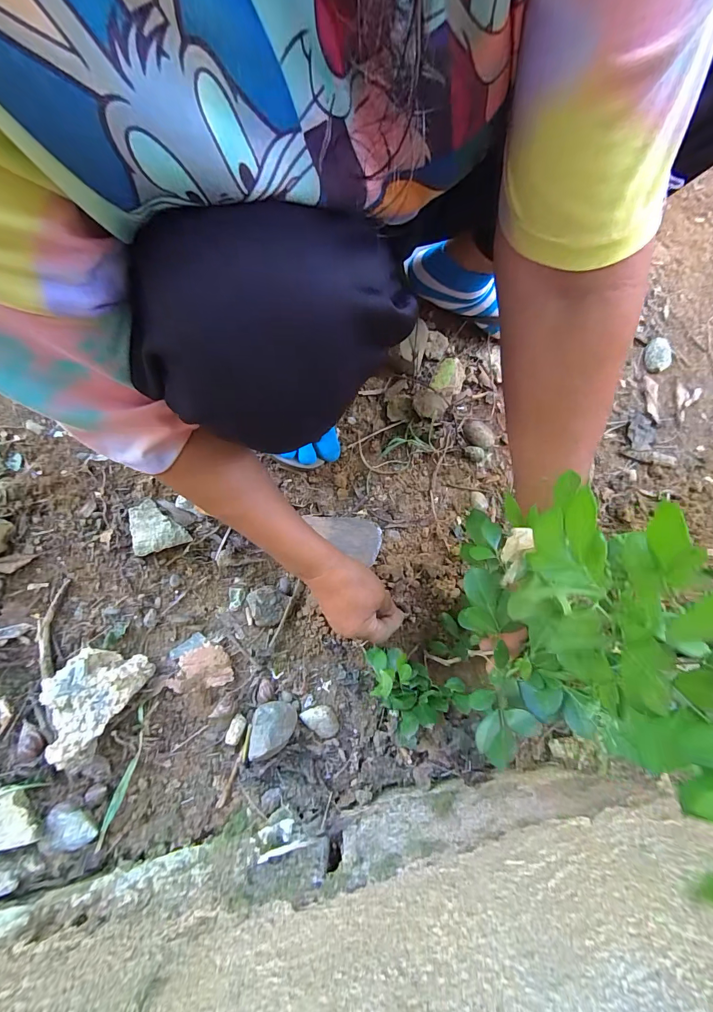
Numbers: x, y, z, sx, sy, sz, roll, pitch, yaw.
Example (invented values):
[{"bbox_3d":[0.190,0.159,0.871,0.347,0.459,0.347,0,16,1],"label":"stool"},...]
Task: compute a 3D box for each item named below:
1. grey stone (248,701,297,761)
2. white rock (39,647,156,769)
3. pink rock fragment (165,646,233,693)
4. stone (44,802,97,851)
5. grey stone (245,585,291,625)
[{"bbox_3d":[-0.093,0.243,0.408,0.043,0.043,0.061,25,75,7],"label":"grey stone"},{"bbox_3d":[-0.284,0.201,0.405,0.079,0.049,0.101,41,78,11],"label":"white rock"},{"bbox_3d":[-0.184,0.191,0.442,0.070,0.014,0.044,-8,74,-2],"label":"pink rock fragment"},{"bbox_3d":[-0.284,0.318,0.370,0.053,0.015,0.028,24,75,7],"label":"stone"},{"bbox_3d":[-0.114,0.123,0.467,0.048,0.015,0.046,0,73,0],"label":"grey stone"}]

